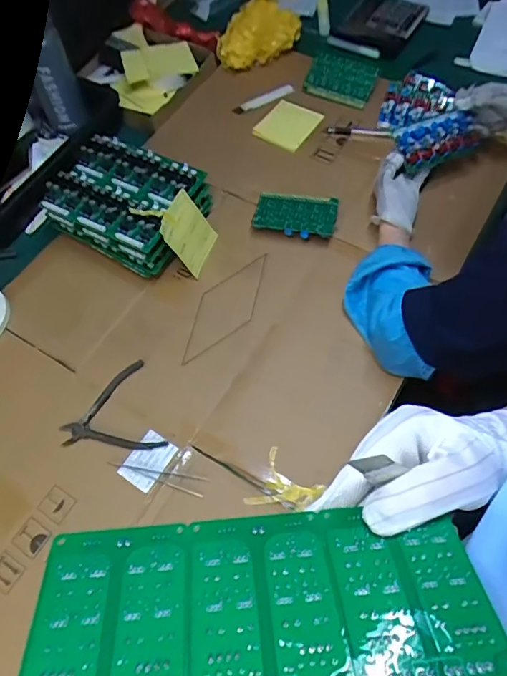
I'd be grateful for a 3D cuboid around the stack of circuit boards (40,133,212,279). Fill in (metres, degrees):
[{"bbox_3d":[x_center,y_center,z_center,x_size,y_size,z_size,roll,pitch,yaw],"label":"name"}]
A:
[{"bbox_3d":[-0.198,-0.214,0.780,0.204,0.079,0.164,23,66,15],"label":"stack of circuit boards"}]

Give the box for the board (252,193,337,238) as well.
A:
[{"bbox_3d":[0.067,-0.197,0.795,0.128,0.029,0.068,8,63,8],"label":"board"}]

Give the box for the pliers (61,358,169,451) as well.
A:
[{"bbox_3d":[-0.197,0.108,0.672,0.126,0.008,0.126,-19,63,-6],"label":"pliers"}]

